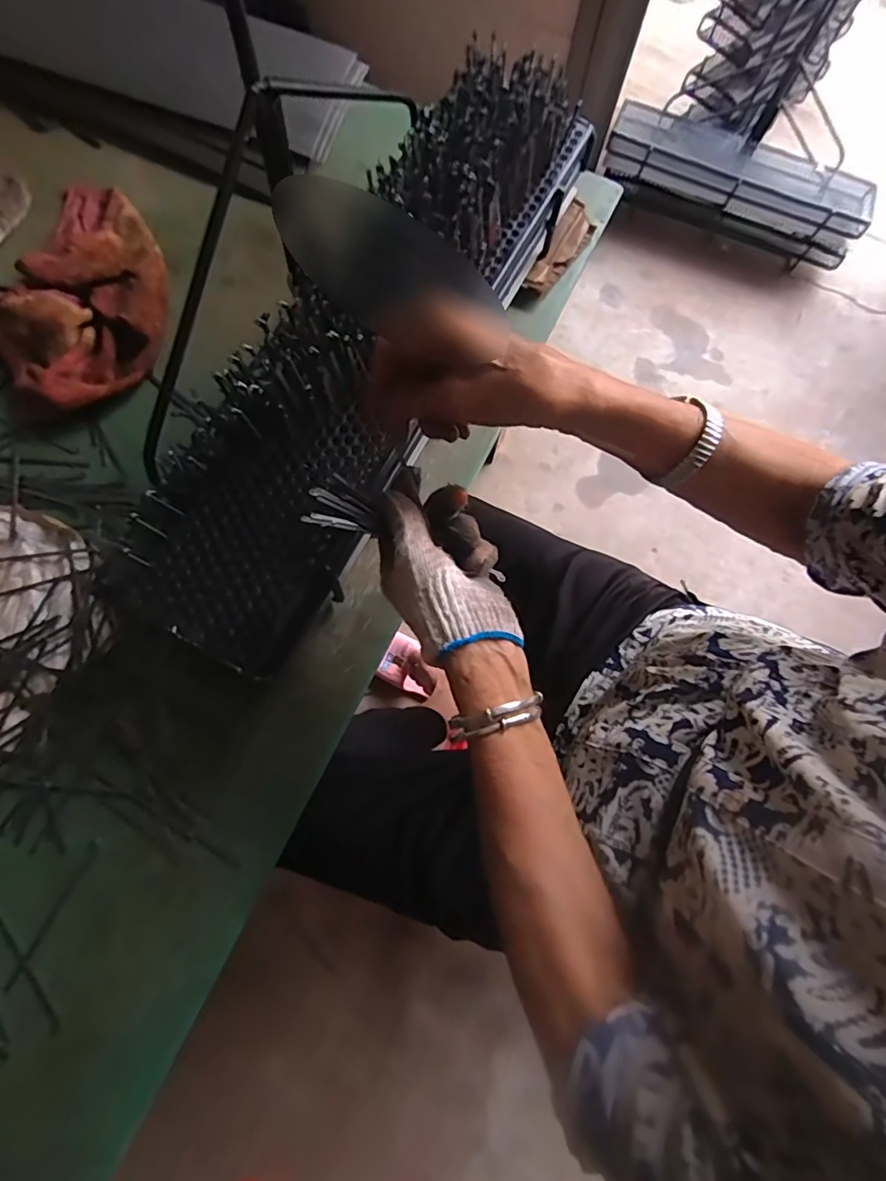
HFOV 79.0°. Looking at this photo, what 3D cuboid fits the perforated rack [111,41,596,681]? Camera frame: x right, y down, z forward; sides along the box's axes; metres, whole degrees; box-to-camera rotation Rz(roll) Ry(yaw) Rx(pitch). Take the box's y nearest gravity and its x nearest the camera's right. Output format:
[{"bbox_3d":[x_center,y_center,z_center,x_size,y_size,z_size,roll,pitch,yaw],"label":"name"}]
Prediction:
[{"bbox_3d":[-0.050,-0.217,0.438,0.149,0.074,0.580,28,80,5],"label":"perforated rack"}]

